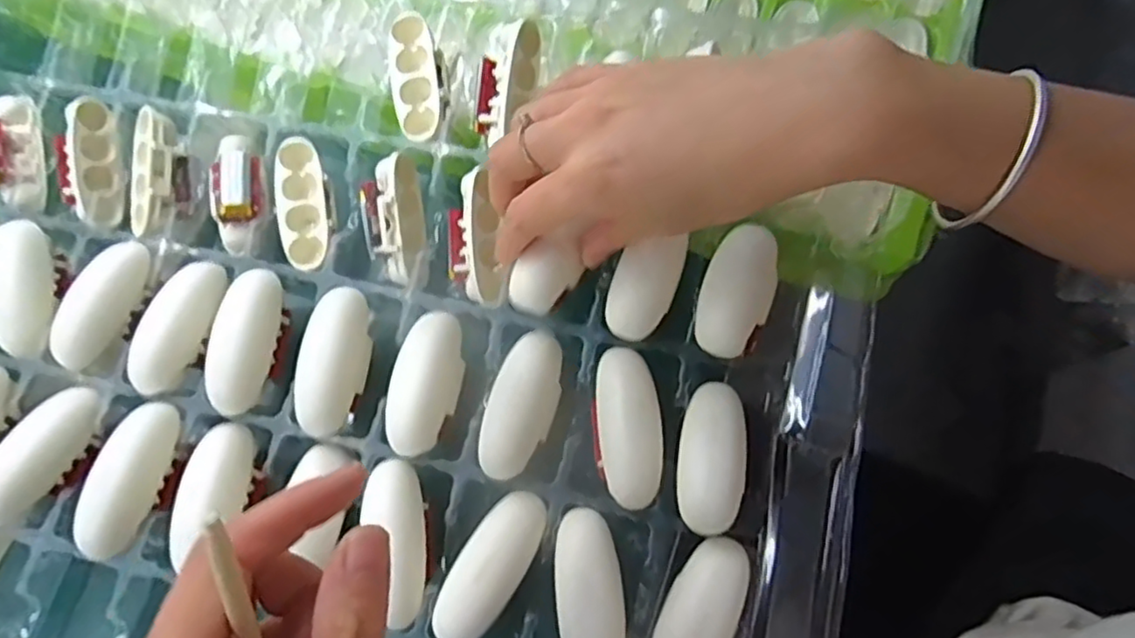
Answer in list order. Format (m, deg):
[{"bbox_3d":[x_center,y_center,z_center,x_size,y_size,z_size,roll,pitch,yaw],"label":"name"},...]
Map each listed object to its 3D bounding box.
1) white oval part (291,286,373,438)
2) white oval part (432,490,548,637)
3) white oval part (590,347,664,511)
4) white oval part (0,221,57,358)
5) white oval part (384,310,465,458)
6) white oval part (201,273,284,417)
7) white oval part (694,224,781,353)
[{"bbox_3d":[-0.107,0.019,0.299,0.028,0.015,0.066,4,70,5],"label":"white oval part"},{"bbox_3d":[-0.032,0.103,0.269,0.026,0.010,0.066,31,75,13],"label":"white oval part"},{"bbox_3d":[0.026,0.047,0.284,0.029,0.009,0.066,-2,70,3],"label":"white oval part"},{"bbox_3d":[-0.269,-0.015,0.320,0.021,0.019,0.065,-5,87,-1],"label":"white oval part"},{"bbox_3d":[-0.064,0.028,0.295,0.029,0.012,0.065,4,70,5],"label":"white oval part"},{"bbox_3d":[-0.150,0.009,0.301,0.022,0.019,0.065,10,71,7],"label":"white oval part"},{"bbox_3d":[0.073,-0.013,0.277,0.030,0.010,0.060,22,73,11],"label":"white oval part"}]

